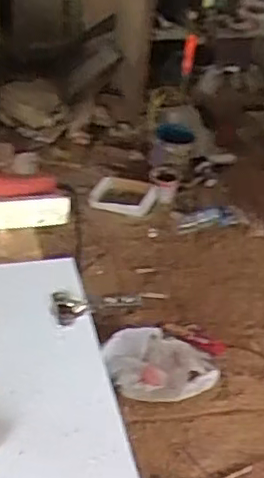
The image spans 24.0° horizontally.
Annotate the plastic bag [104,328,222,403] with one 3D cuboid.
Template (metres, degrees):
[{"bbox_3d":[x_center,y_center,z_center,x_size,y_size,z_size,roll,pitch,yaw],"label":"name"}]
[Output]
[{"bbox_3d":[0.084,0.355,1.778,0.314,0.047,0.246,0,38,-10],"label":"plastic bag"}]

